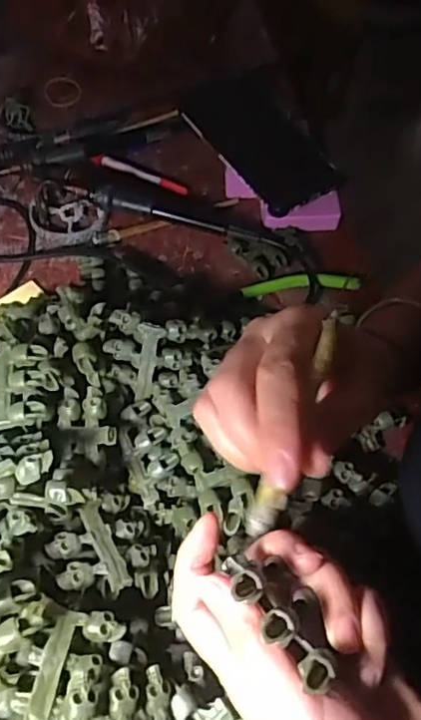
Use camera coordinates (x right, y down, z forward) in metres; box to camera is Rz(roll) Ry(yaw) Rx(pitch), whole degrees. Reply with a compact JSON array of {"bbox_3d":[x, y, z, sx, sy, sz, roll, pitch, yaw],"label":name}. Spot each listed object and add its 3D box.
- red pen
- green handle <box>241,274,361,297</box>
[{"bbox_3d":[-0.069,-0.183,0.567,0.101,0.012,0.013,22,61,11],"label":"red pen"},{"bbox_3d":[0.078,-0.065,0.496,0.101,0.015,0.013,-3,59,-4],"label":"green handle"}]

